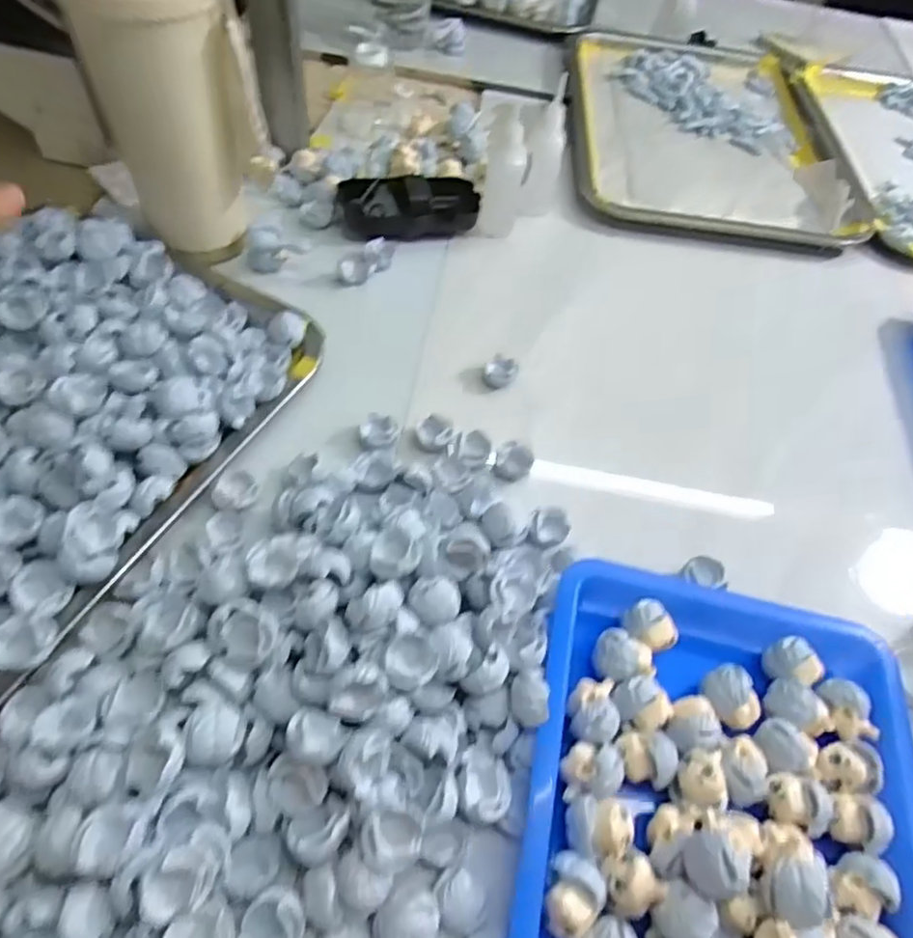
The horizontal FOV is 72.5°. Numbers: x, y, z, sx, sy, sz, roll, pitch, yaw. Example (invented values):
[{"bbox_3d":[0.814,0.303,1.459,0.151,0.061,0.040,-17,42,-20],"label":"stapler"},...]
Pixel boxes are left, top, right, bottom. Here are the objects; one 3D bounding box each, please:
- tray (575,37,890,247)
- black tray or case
[{"bbox_3d":[0.248,-0.346,0.631,0.261,0.027,0.341,3,56,-4],"label":"tray"},{"bbox_3d":[-0.037,-0.209,0.496,0.110,0.037,0.053,-5,56,-9],"label":"black tray or case"}]

